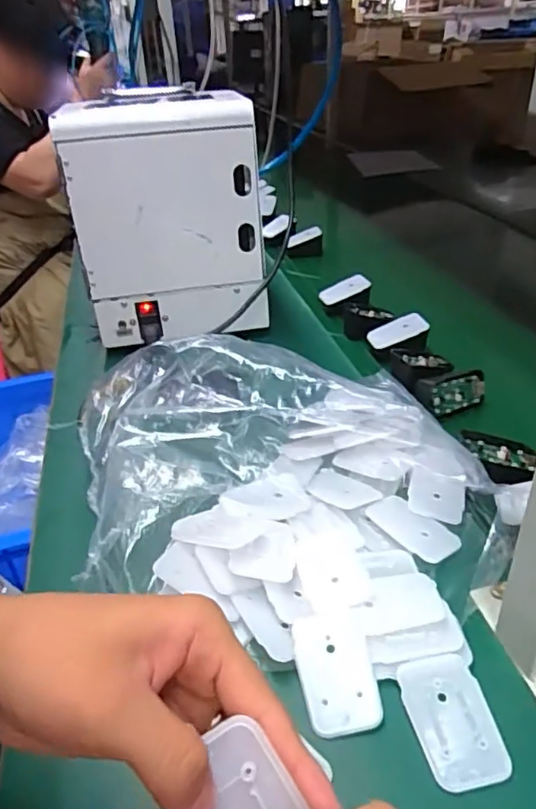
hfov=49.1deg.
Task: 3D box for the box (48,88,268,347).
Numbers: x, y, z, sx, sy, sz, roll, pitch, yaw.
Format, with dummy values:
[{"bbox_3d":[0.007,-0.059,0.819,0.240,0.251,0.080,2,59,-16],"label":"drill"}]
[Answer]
[{"bbox_3d":[-0.119,-0.224,0.708,0.223,0.258,0.130,-7,33,-5],"label":"box"}]

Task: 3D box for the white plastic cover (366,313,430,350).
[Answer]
[{"bbox_3d":[0.155,-0.088,0.704,0.070,0.031,0.006,-24,-15,19],"label":"white plastic cover"}]

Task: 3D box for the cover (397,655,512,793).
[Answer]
[{"bbox_3d":[0.104,0.176,0.331,0.043,0.007,0.068,-8,33,-7],"label":"cover"}]

